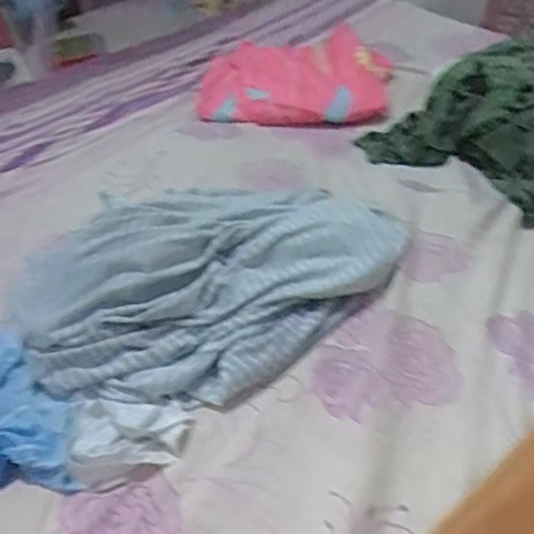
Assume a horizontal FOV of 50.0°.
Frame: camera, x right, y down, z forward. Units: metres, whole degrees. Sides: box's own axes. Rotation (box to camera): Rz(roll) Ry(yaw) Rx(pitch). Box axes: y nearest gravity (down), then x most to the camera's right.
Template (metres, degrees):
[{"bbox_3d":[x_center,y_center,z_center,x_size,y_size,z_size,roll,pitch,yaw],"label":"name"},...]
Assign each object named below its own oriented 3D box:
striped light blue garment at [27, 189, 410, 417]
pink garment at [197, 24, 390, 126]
[{"bbox_3d":[-0.069,-0.009,0.822,0.553,0.141,0.347,-30,45,-24],"label":"striped light blue garment"},{"bbox_3d":[0.058,-0.451,1.341,0.440,0.104,0.376,0,43,7],"label":"pink garment"}]

